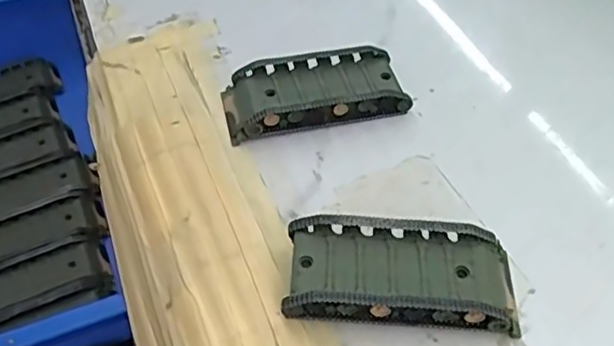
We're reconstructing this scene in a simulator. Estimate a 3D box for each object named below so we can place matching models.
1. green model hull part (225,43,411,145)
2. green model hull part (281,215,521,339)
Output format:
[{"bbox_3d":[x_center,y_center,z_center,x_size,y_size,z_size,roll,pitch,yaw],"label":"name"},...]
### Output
[{"bbox_3d":[0.003,-0.046,0.345,0.097,0.018,0.044,-11,50,-8],"label":"green model hull part"},{"bbox_3d":[0.041,0.044,0.266,0.094,0.024,0.044,3,50,4],"label":"green model hull part"}]

